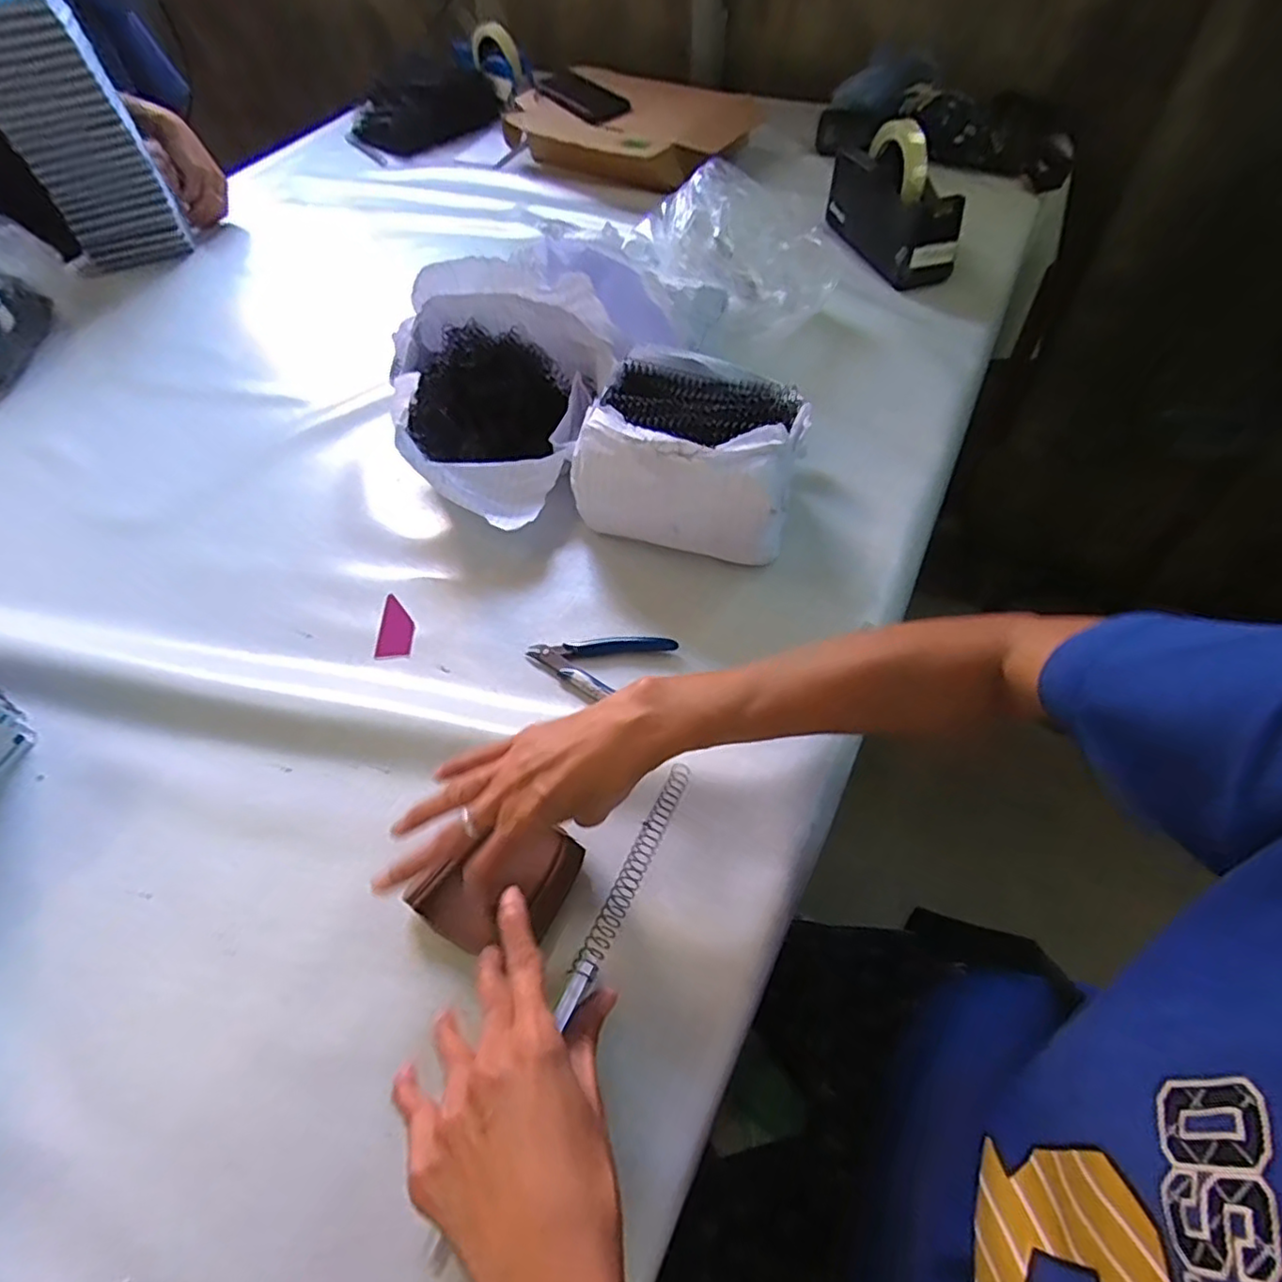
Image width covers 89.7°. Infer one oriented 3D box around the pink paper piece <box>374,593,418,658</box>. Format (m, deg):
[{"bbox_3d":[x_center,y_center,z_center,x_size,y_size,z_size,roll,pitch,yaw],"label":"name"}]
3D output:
[{"bbox_3d":[-0.207,-0.013,0.550,0.031,0.004,0.065,-4,55,2],"label":"pink paper piece"}]

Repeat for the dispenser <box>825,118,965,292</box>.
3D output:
[{"bbox_3d":[0.313,-0.553,0.798,0.082,0.115,0.200,-14,55,-5],"label":"dispenser"}]

